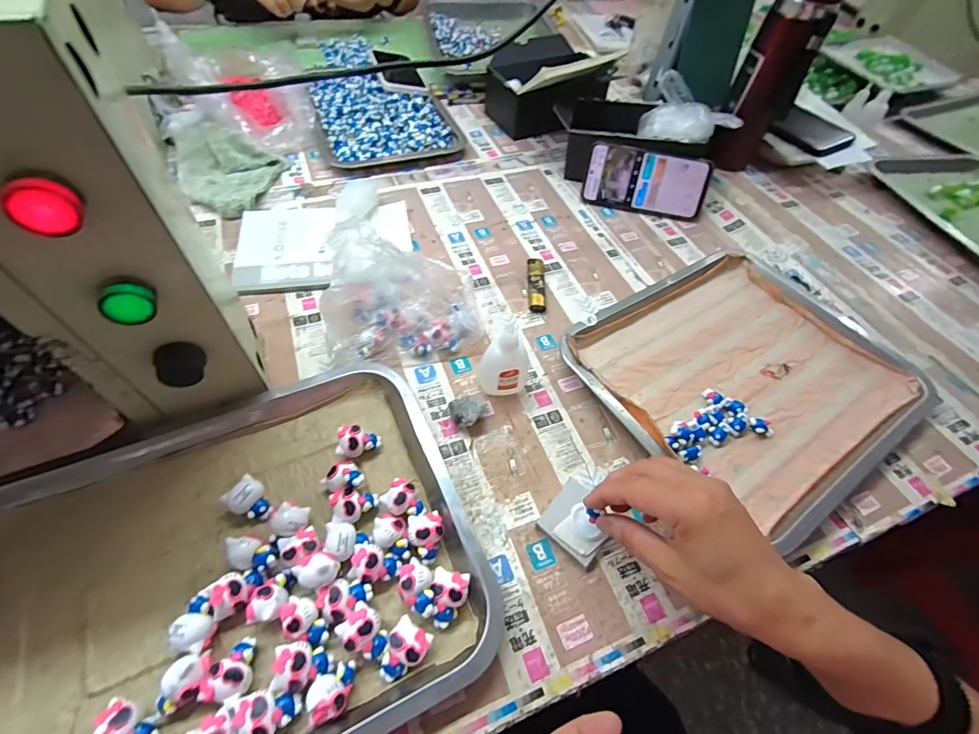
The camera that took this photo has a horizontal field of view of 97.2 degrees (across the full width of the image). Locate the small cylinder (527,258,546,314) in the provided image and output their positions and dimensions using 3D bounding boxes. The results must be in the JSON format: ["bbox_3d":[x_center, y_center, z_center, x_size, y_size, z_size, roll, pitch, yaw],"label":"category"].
[{"bbox_3d":[0.055,-0.096,0.503,0.020,0.013,0.080,3,54,-2],"label":"small cylinder"}]

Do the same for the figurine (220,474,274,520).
[{"bbox_3d":[-0.179,0.100,0.325,0.031,0.020,0.025,30,58,16],"label":"figurine"}]

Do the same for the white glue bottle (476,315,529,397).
[{"bbox_3d":[0.013,-0.009,0.384,0.046,0.093,0.027,10,54,3],"label":"white glue bottle"}]

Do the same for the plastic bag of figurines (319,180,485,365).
[{"bbox_3d":[-0.086,-0.084,0.410,0.146,0.120,0.099,-10,56,-13],"label":"plastic bag of figurines"}]

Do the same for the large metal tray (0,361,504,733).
[{"bbox_3d":[-0.188,0.143,0.297,0.339,0.028,0.260,-20,59,-18],"label":"large metal tray"}]

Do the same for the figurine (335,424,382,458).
[{"bbox_3d":[-0.109,0.063,0.358,0.033,0.022,0.026,-3,55,-7],"label":"figurine"}]

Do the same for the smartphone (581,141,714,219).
[{"bbox_3d":[0.216,-0.257,0.595,0.163,0.076,0.008,13,22,6],"label":"smartphone"}]

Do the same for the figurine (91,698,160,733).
[{"bbox_3d":[-0.208,0.208,0.248,0.031,0.024,0.025,5,54,-1],"label":"figurine"}]

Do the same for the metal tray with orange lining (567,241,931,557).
[{"bbox_3d":[0.259,0.005,0.442,0.304,0.025,0.263,-26,61,-21],"label":"metal tray with orange lining"}]

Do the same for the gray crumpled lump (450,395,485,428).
[{"bbox_3d":[-0.019,0.041,0.390,0.033,0.020,0.027,-27,61,-22],"label":"gray crumpled lump"}]

